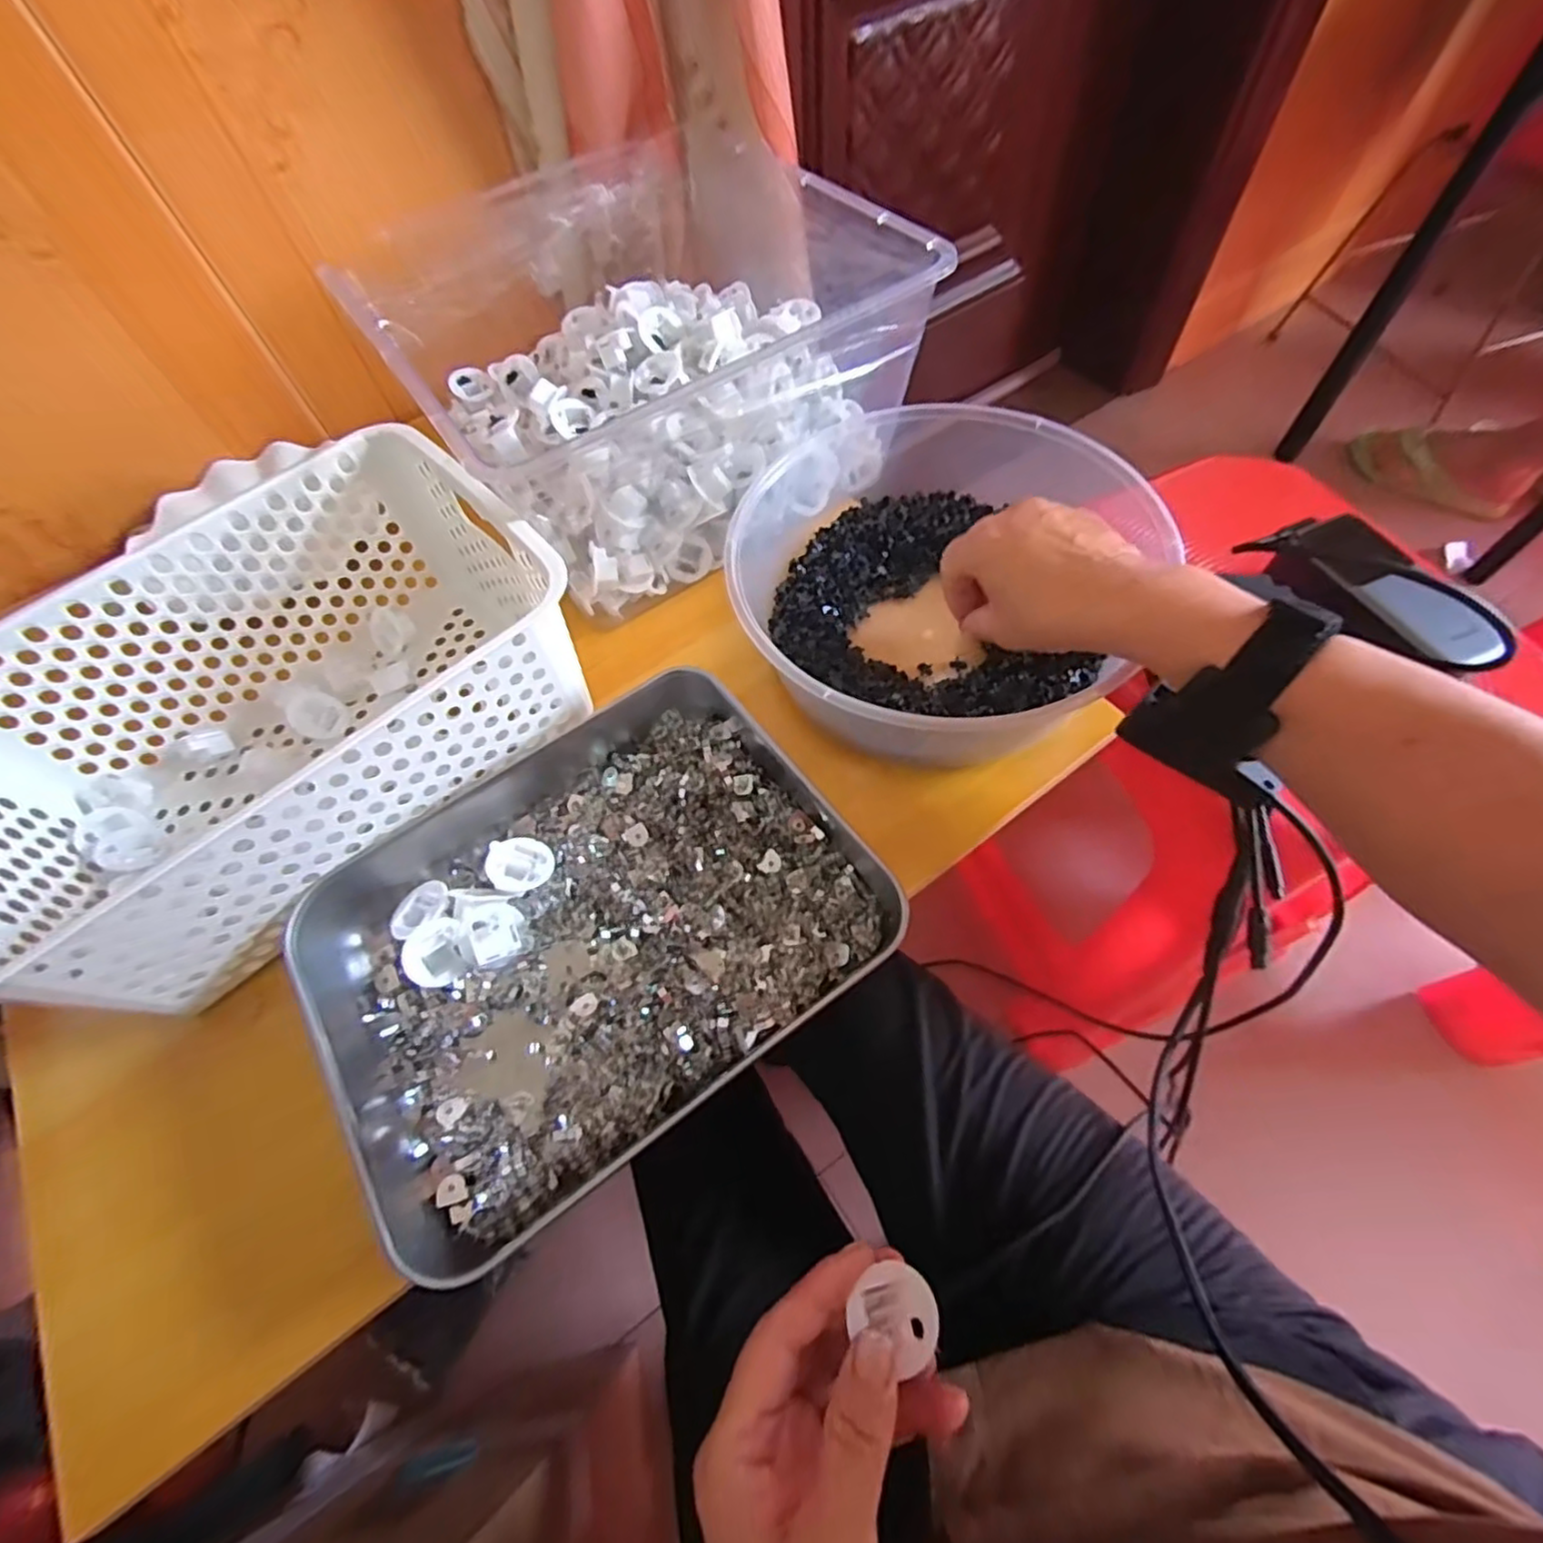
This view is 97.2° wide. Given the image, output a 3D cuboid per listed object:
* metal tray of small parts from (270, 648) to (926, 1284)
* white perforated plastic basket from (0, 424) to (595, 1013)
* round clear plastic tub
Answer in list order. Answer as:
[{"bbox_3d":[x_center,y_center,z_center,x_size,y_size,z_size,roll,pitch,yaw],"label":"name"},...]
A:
[{"bbox_3d":[-0.091,0.073,0.346,0.253,0.041,0.211,-34,65,-13],"label":"metal tray of small parts"},{"bbox_3d":[-0.272,-0.037,0.371,0.306,0.097,0.208,-42,66,-17],"label":"white perforated plastic basket"},{"bbox_3d":[0.089,-0.129,0.420,0.239,0.079,0.259,-2,62,3],"label":"round clear plastic tub"}]

